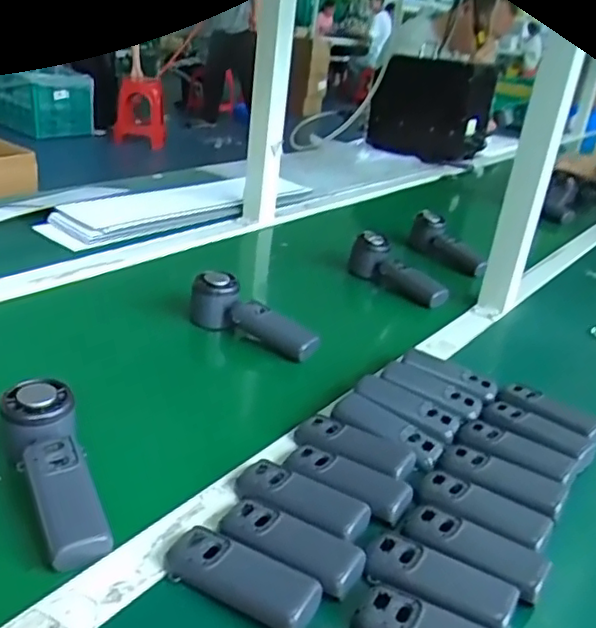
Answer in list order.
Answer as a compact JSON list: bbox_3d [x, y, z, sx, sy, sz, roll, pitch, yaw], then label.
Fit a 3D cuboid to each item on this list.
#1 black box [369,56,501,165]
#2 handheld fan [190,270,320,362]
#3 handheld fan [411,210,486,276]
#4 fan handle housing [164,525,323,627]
[{"bbox_3d":[0.339,-0.539,1.702,0.315,0.263,0.075,19,37,26],"label":"black box"},{"bbox_3d":[-0.052,0.004,0.748,0.164,0.058,0.040,23,30,28],"label":"handheld fan"},{"bbox_3d":[0.245,-0.113,1.047,0.050,0.061,0.164,-3,28,-22],"label":"handheld fan"},{"bbox_3d":[-0.038,0.174,0.431,0.108,0.016,0.037,20,28,23],"label":"fan handle housing"}]

